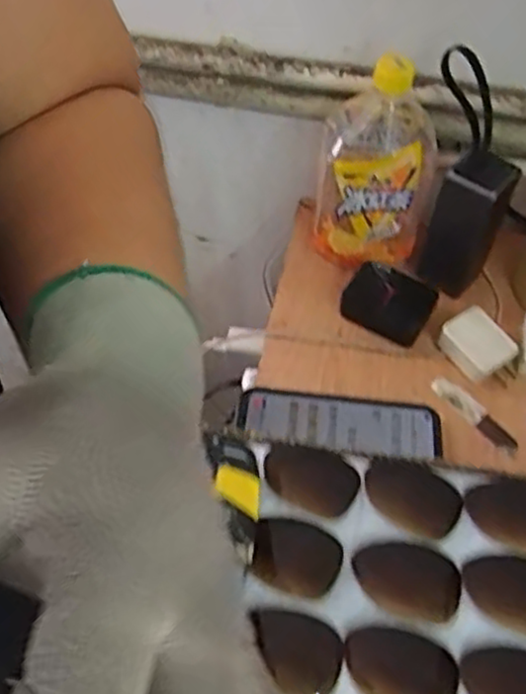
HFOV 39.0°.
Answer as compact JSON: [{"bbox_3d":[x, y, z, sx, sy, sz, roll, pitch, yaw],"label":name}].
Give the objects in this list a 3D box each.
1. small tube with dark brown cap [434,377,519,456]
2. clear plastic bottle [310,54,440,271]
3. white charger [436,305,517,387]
[{"bbox_3d":[0.176,0.055,0.619,0.021,0.008,0.085,-33,61,-25],"label":"small tube with dark brown cap"},{"bbox_3d":[0.101,-0.155,0.648,0.097,0.210,0.080,12,53,6],"label":"clear plastic bottle"},{"bbox_3d":[0.190,0.002,0.644,0.052,0.032,0.067,-34,61,-25],"label":"white charger"}]

